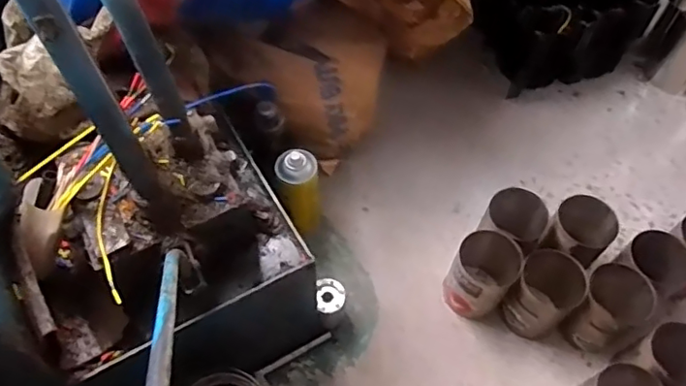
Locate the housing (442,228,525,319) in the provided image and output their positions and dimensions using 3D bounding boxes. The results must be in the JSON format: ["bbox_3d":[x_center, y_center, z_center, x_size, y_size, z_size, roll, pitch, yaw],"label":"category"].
[{"bbox_3d":[0.212,0.128,0.849,0.088,0.132,0.093,0,58,0],"label":"housing"}]

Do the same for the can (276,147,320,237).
[{"bbox_3d":[-0.073,0.005,0.888,0.069,0.178,0.068,31,61,14],"label":"can"}]

